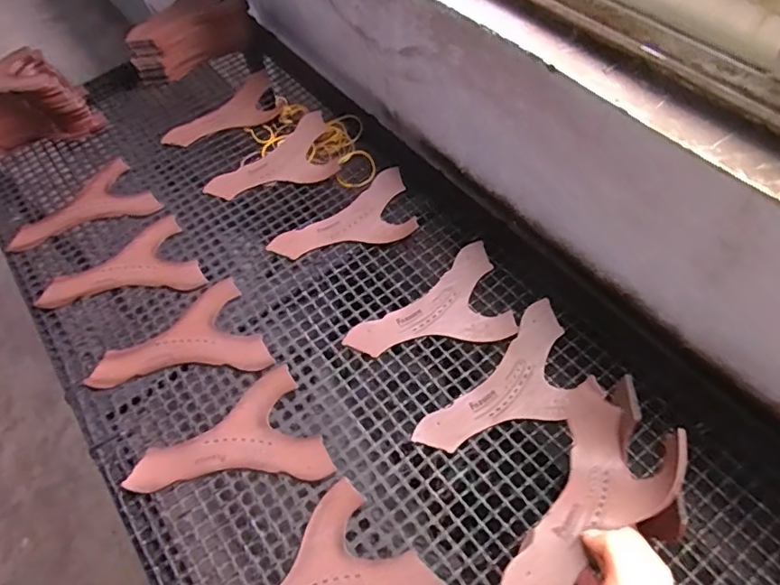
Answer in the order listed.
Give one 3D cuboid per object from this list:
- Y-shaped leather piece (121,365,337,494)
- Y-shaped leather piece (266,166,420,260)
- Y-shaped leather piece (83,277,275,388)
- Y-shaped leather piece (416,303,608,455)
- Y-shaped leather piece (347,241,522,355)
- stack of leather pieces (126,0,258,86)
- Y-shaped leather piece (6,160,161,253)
[{"bbox_3d":[-0.188,0.191,0.623,0.206,0.010,0.141,-27,59,-11],"label":"Y-shaped leather piece"},{"bbox_3d":[-0.074,-0.112,0.798,0.209,0.007,0.129,-16,57,-4],"label":"Y-shaped leather piece"},{"bbox_3d":[-0.275,0.084,0.702,0.208,0.007,0.144,-29,65,-12],"label":"Y-shaped leather piece"},{"bbox_3d":[0.125,0.111,0.638,0.212,0.013,0.130,-24,62,-5],"label":"Y-shaped leather piece"},{"bbox_3d":[0.043,0.018,0.709,0.208,0.010,0.143,-14,57,-3],"label":"Y-shaped leather piece"},{"bbox_3d":[-0.385,-0.493,1.015,0.229,0.115,0.139,-33,60,-14],"label":"stack of leather pieces"},{"bbox_3d":[-0.480,-0.115,0.846,0.210,0.016,0.132,-40,62,-18],"label":"Y-shaped leather piece"}]

